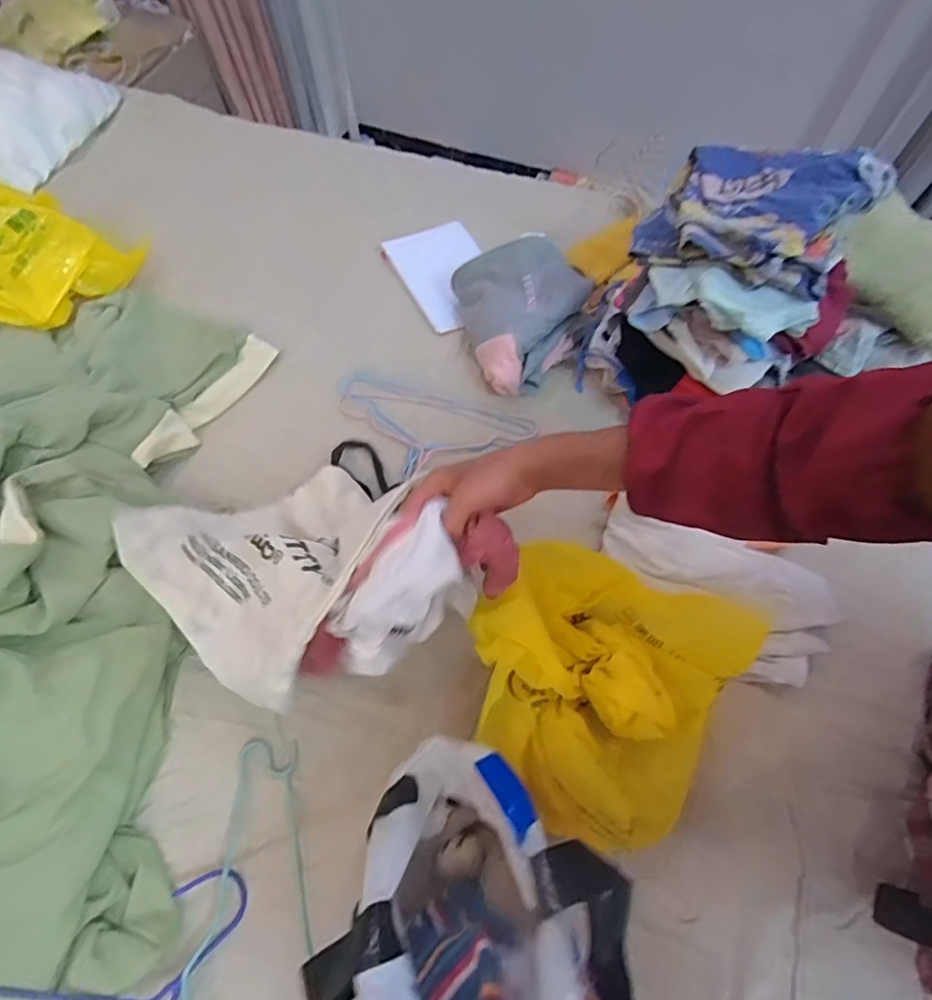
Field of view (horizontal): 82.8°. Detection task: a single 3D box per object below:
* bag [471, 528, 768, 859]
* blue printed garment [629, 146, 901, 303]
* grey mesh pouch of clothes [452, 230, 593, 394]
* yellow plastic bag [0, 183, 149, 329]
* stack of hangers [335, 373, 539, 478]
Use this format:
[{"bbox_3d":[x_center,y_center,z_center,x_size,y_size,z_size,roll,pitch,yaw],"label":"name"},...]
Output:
[{"bbox_3d":[0.125,0.166,0.508,0.253,0.095,0.253,29,68,12],"label":"bag"},{"bbox_3d":[0.297,-0.295,0.543,0.195,0.067,0.168,32,69,13],"label":"blue printed garment"},{"bbox_3d":[0.086,-0.257,0.739,0.163,0.097,0.204,-14,66,-7],"label":"grey mesh pouch of clothes"},{"bbox_3d":[-0.634,-0.356,0.756,0.258,0.143,0.192,-42,72,-17],"label":"yellow plastic bag"},{"bbox_3d":[-0.059,-0.095,0.713,0.279,0.023,0.133,18,66,8],"label":"stack of hangers"}]

